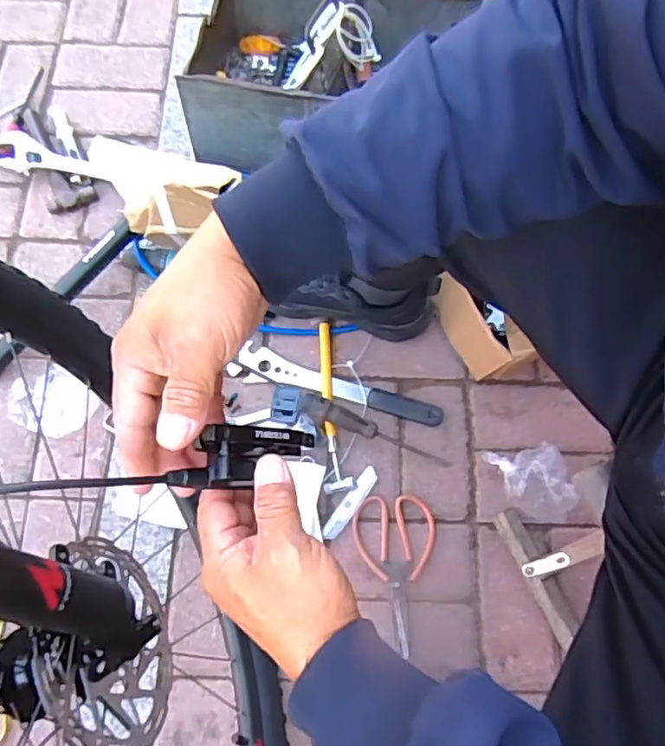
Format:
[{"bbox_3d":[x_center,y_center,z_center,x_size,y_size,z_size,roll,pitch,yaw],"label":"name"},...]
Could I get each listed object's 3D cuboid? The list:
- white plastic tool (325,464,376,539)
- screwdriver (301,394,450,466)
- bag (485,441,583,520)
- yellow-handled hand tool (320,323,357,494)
[{"bbox_3d":[0.026,0.177,0.824,0.023,0.010,0.111,34,74,10],"label":"white plastic tool"},{"bbox_3d":[0.059,0.082,0.839,0.216,0.031,0.031,24,77,-4],"label":"screwdriver"},{"bbox_3d":[0.265,0.137,0.796,0.081,0.103,0.117,-25,74,-9],"label":"bag"},{"bbox_3d":[0.006,0.047,0.861,0.042,0.028,0.242,-2,77,-1],"label":"yellow-handled hand tool"}]

